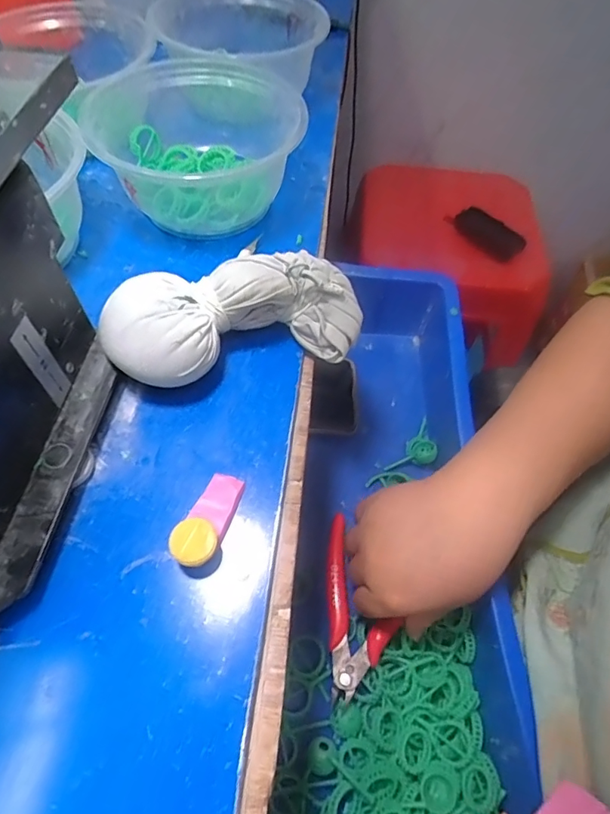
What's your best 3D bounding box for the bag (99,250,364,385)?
[{"bbox_3d":[-0.036,-0.051,0.261,0.137,0.046,0.063,-19,61,-13],"label":"bag"}]

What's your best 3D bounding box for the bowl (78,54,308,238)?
[{"bbox_3d":[-0.071,-0.177,0.325,0.127,0.059,0.113,-9,59,-7],"label":"bowl"}]

